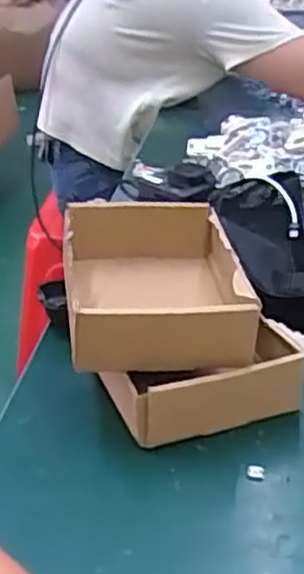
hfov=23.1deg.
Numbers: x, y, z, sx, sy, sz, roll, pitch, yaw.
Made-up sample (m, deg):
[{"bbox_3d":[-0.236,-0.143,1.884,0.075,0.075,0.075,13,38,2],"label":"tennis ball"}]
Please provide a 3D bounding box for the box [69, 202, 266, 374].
[{"bbox_3d":[-0.002,-0.007,0.587,0.133,0.062,0.174,-2,30,-7],"label":"box"}]

